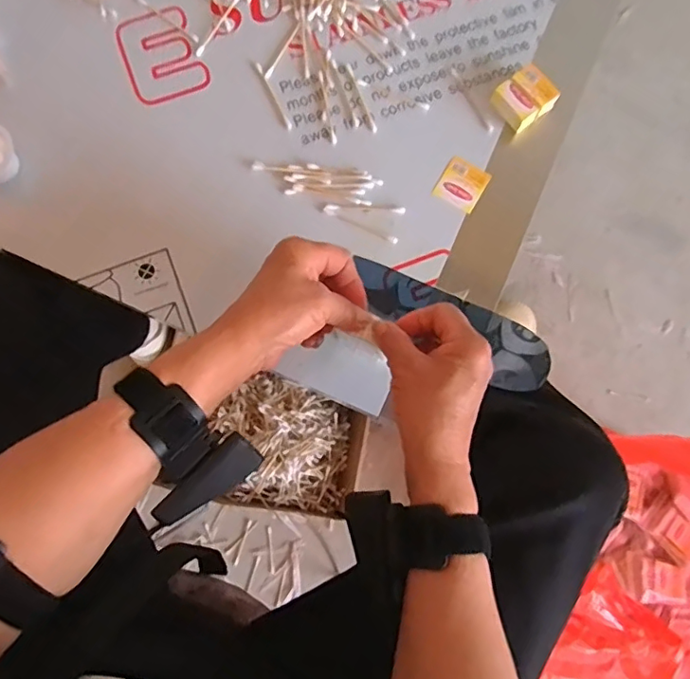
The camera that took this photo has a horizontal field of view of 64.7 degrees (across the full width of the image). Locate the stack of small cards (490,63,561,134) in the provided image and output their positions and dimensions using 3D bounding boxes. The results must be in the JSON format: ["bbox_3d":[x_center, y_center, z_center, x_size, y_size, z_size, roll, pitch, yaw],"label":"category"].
[{"bbox_3d":[0.164,-0.221,0.501,0.050,0.023,0.041,-37,83,-7],"label":"stack of small cards"}]

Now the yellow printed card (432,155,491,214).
[{"bbox_3d":[0.108,-0.143,0.499,0.040,0.004,0.044,30,81,4],"label":"yellow printed card"}]

